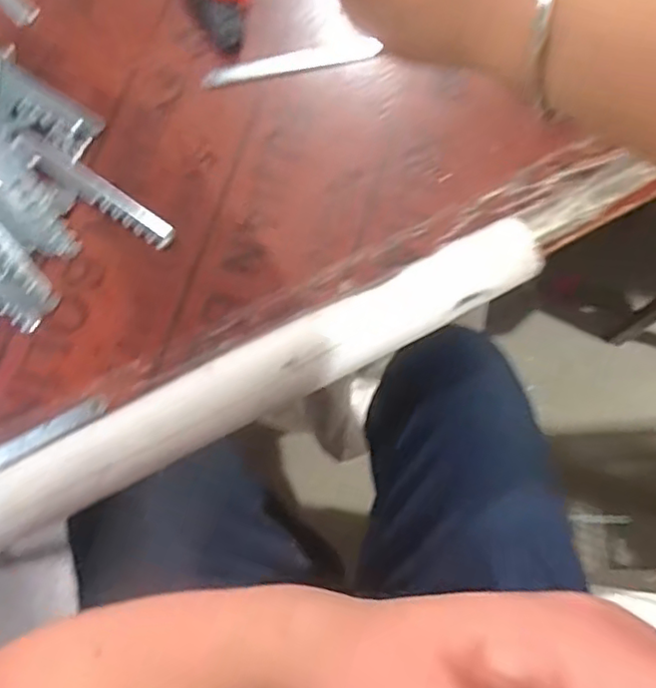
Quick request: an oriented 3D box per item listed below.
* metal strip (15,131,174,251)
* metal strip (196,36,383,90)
[{"bbox_3d":[-0.175,-0.116,0.465,0.147,0.007,0.023,31,75,11],"label":"metal strip"},{"bbox_3d":[-0.030,-0.230,0.503,0.143,0.007,0.019,-12,72,-2],"label":"metal strip"}]

